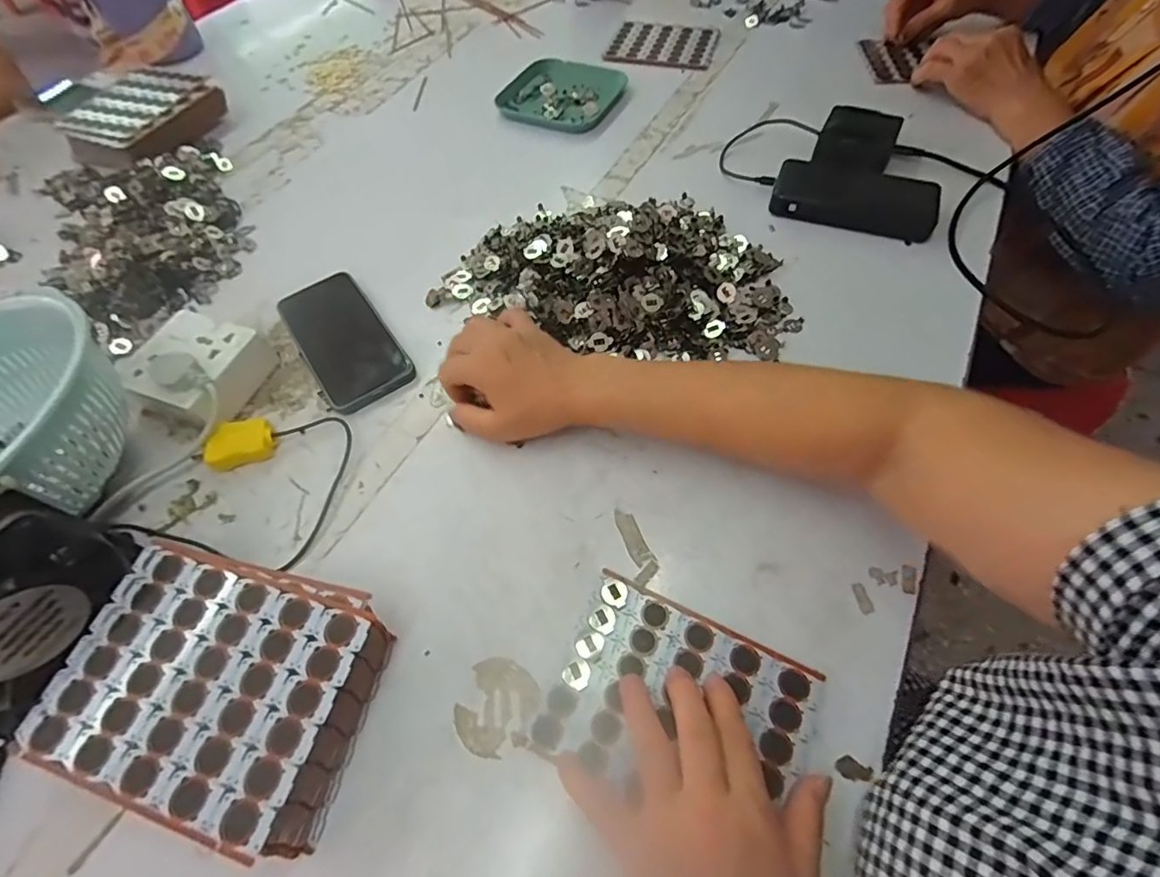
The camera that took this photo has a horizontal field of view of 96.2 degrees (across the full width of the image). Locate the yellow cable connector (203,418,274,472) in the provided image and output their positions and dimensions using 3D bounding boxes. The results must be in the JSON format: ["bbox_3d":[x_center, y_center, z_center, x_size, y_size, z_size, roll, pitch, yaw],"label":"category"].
[{"bbox_3d":[-0.273,0.005,0.419,0.050,0.027,0.031,-16,60,-7],"label":"yellow cable connector"}]

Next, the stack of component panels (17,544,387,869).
[{"bbox_3d":[-0.204,0.141,0.308,0.157,0.061,0.122,16,62,12],"label":"stack of component panels"}]

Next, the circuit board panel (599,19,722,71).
[{"bbox_3d":[0.119,-0.565,0.744,0.148,0.008,0.105,16,61,12],"label":"circuit board panel"}]

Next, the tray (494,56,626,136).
[{"bbox_3d":[-0.023,-0.460,0.692,0.149,0.014,0.137,24,63,16],"label":"tray"}]

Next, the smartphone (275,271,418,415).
[{"bbox_3d":[-0.218,-0.093,0.481,0.077,0.012,0.158,-33,63,-16],"label":"smartphone"}]

